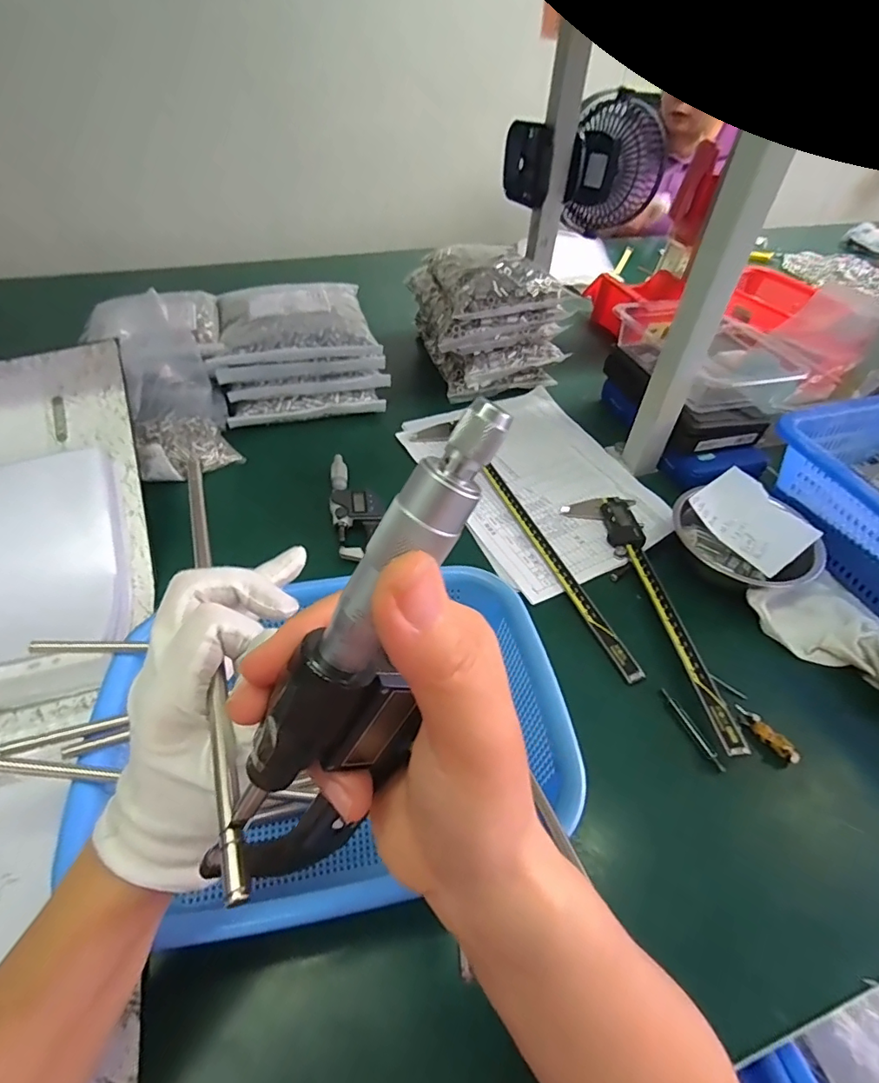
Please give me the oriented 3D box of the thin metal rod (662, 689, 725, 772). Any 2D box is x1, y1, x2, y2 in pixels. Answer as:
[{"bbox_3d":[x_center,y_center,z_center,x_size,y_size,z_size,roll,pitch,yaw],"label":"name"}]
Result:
[{"bbox_3d":[0.195,0.144,0.388,0.006,0.004,0.067,-15,50,-17],"label":"thin metal rod"}]

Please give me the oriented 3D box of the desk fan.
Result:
[{"bbox_3d":[0.194,-0.505,0.681,0.183,0.130,0.107,-9,49,-12],"label":"desk fan"}]

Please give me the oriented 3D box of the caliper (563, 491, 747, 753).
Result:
[{"bbox_3d":[0.190,0.054,0.462,0.073,0.019,0.282,-3,48,-7],"label":"caliper"}]

